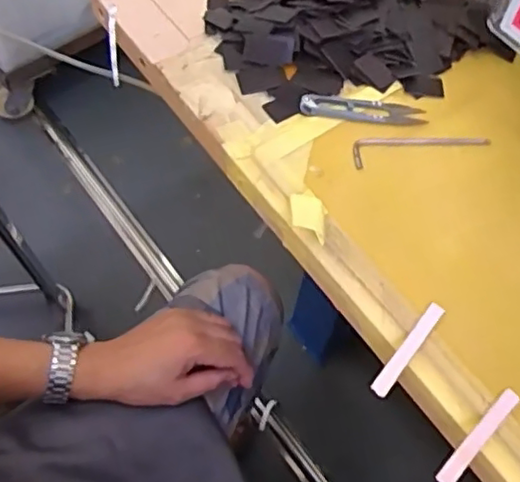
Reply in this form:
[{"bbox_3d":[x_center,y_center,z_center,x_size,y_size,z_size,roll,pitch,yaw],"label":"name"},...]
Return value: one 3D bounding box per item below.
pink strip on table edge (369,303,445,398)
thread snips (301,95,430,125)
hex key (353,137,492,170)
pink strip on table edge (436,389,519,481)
[{"bbox_3d":[0.098,0.070,0.413,0.011,0.007,0.082,37,63,17],"label":"pink strip on table edge"},{"bbox_3d":[0.086,-0.110,0.521,0.104,0.006,0.023,3,59,-3],"label":"thread snips"},{"bbox_3d":[0.132,-0.076,0.506,0.117,0.004,0.025,-6,60,-8],"label":"hex key"},{"bbox_3d":[0.134,0.120,0.384,0.082,0.004,0.010,-36,63,-29],"label":"pink strip on table edge"}]

